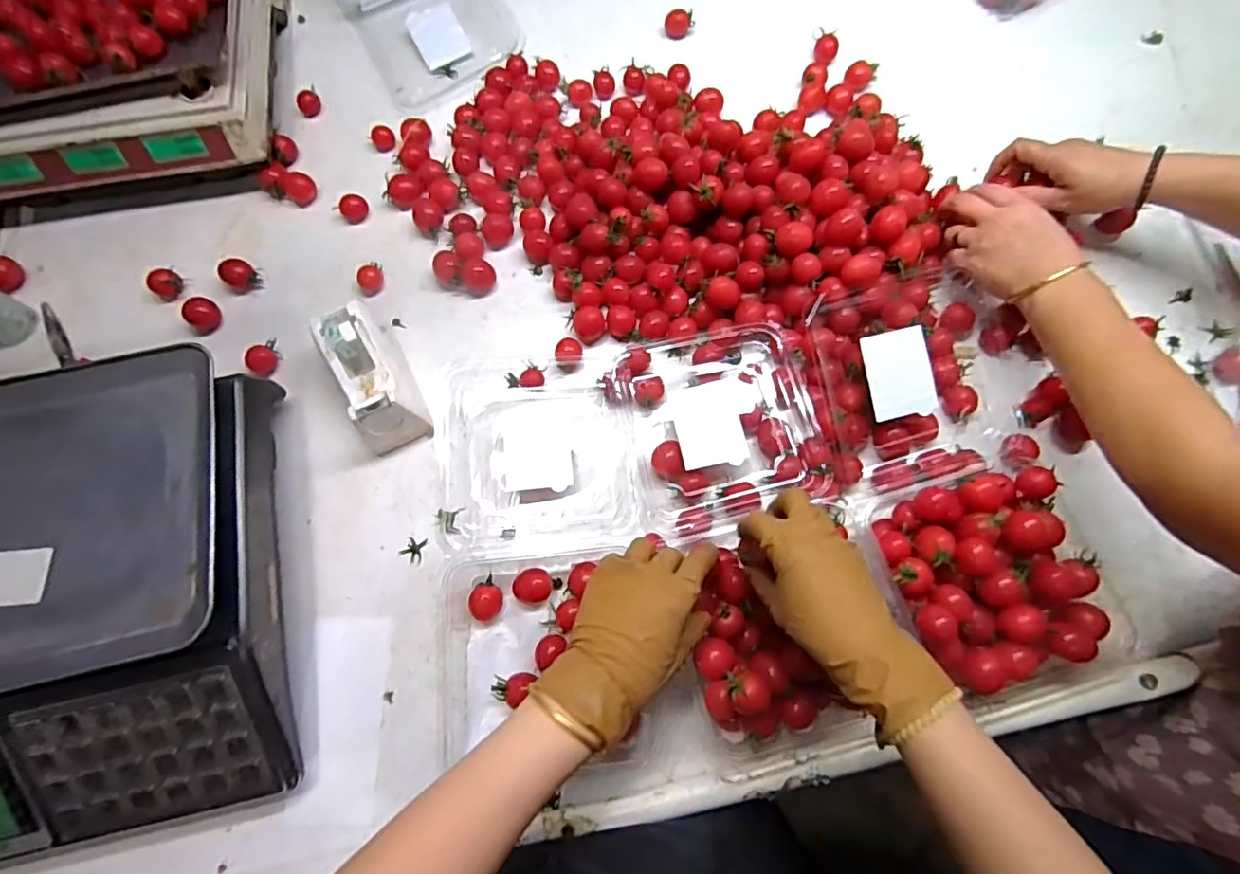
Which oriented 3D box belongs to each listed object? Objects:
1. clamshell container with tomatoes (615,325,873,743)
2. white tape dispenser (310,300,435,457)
[{"bbox_3d":[0.101,0.067,0.505,0.181,0.064,0.348,-4,68,0],"label":"clamshell container with tomatoes"},{"bbox_3d":[-0.237,-0.055,0.548,0.062,0.072,0.131,-26,75,-6],"label":"white tape dispenser"}]

